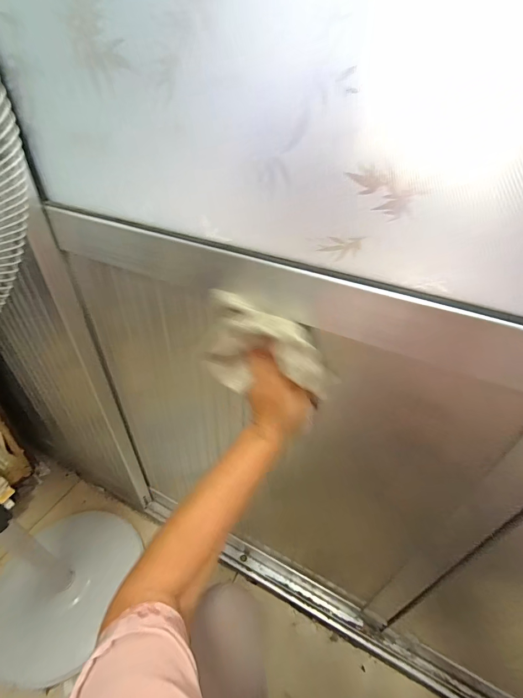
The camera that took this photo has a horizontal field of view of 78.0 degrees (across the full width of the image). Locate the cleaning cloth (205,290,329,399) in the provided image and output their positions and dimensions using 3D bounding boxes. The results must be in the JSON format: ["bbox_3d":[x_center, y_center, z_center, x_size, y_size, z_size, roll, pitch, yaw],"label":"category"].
[{"bbox_3d":[0.007,0.008,0.393,0.152,0.118,0.041,14,39,12],"label":"cleaning cloth"}]

